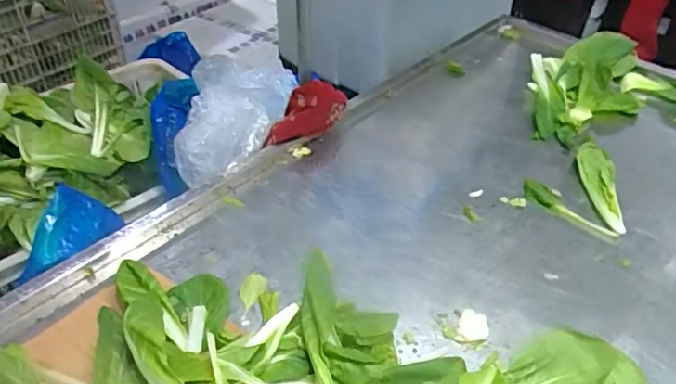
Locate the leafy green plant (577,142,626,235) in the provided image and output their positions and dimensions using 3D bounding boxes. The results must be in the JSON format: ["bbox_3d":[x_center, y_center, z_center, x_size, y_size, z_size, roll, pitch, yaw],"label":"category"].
[{"bbox_3d":[0.349,-0.008,0.724,0.046,0.019,0.145,3,52,0],"label":"leafy green plant"}]

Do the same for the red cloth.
[{"bbox_3d":[-0.043,-0.112,0.785,0.146,0.072,0.046,-23,47,-26],"label":"red cloth"}]

